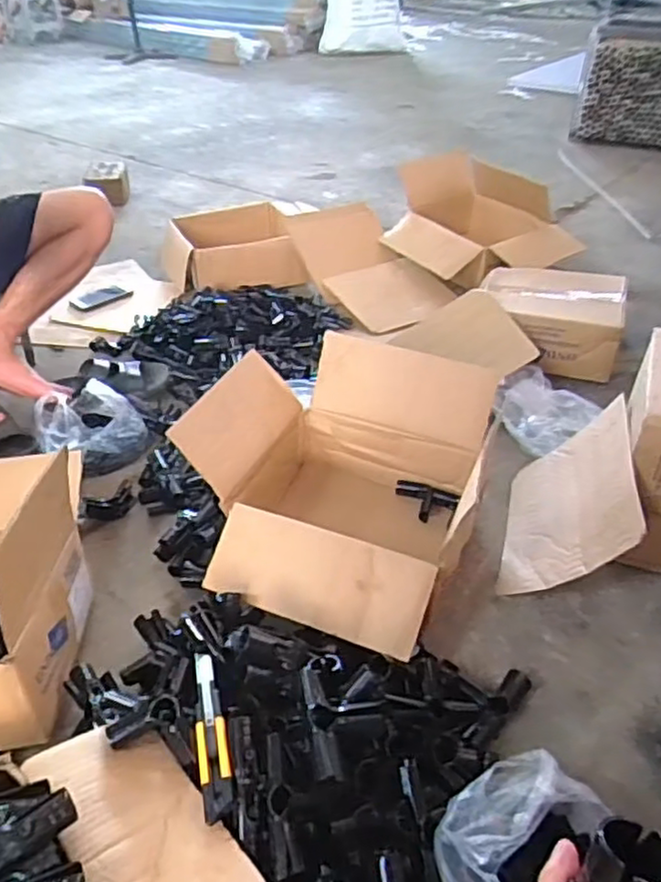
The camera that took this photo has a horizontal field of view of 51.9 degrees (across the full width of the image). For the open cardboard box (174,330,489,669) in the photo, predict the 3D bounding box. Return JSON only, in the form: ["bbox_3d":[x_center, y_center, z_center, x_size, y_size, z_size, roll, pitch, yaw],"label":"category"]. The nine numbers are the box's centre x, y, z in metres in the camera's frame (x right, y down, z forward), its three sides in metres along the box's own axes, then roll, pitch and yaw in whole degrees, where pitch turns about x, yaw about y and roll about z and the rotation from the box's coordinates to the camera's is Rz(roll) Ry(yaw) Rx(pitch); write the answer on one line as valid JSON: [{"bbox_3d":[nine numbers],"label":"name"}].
[{"bbox_3d":[0.014,0.071,1.061,0.418,0.253,0.466,14,40,18],"label":"open cardboard box"}]

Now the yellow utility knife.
[{"bbox_3d":[-0.128,0.314,0.738,0.032,0.018,0.191,-8,38,-10],"label":"yellow utility knife"}]

